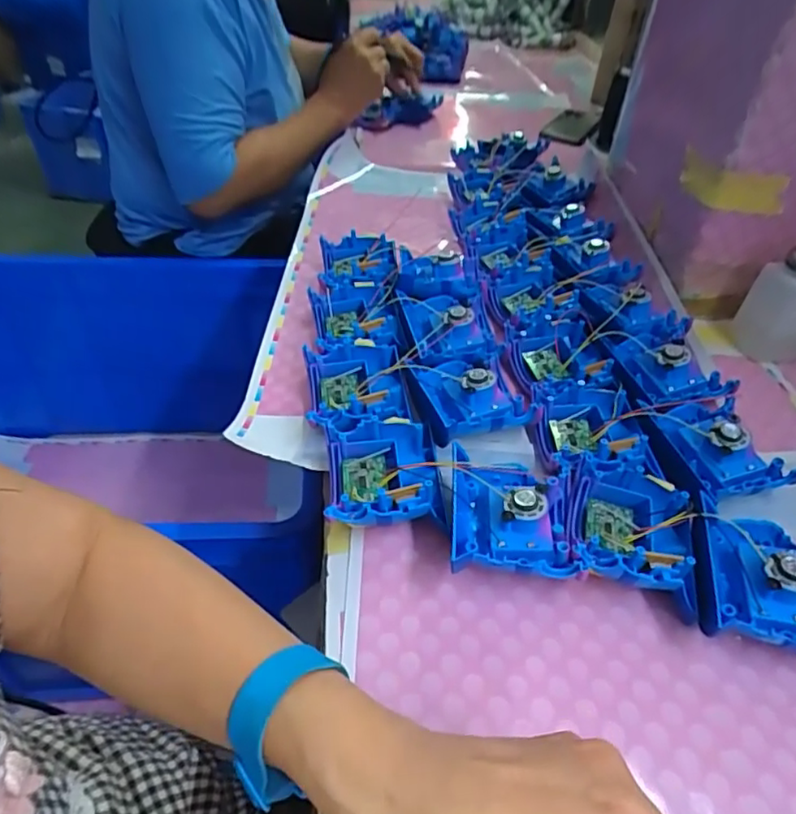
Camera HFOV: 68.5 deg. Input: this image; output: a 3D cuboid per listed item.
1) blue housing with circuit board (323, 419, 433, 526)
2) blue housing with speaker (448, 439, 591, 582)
[{"bbox_3d":[-0.012,0.049,0.402,0.072,0.039,0.079,-2,42,-5],"label":"blue housing with circuit board"},{"bbox_3d":[0.071,0.073,0.378,0.078,0.043,0.087,2,42,1],"label":"blue housing with speaker"}]

